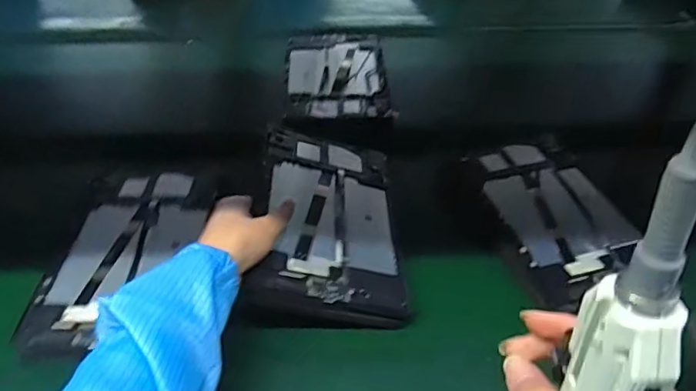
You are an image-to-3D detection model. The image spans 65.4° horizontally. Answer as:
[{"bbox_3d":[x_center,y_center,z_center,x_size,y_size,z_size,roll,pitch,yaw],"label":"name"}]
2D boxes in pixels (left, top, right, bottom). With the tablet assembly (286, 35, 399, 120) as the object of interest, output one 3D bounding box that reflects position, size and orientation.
[{"bbox_3d":[-0.016,-0.185,0.821,0.147,0.011,0.226,-3,42,-3],"label":"tablet assembly"}]

